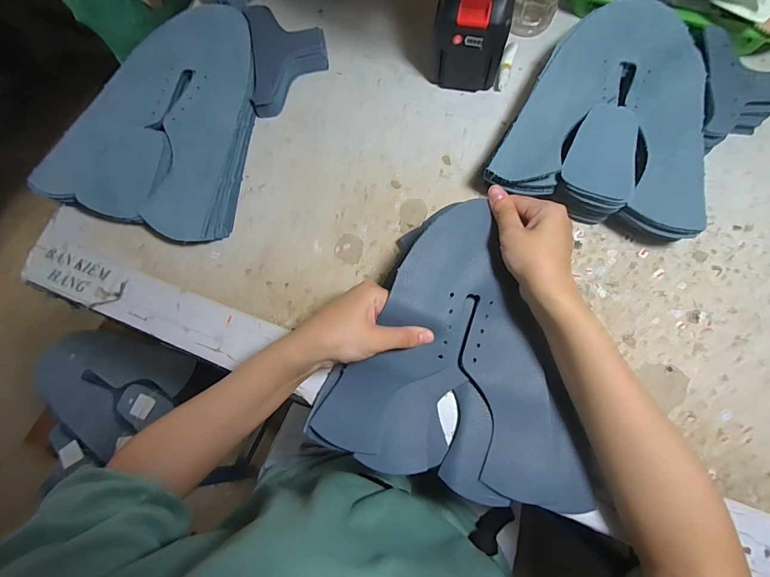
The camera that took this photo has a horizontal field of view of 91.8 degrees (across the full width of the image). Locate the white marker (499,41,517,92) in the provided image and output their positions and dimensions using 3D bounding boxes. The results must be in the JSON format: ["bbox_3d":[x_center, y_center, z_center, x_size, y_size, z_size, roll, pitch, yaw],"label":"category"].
[{"bbox_3d":[0.143,-0.262,0.441,0.013,0.013,0.056,17,76,7],"label":"white marker"}]

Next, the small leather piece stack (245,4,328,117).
[{"bbox_3d":[-0.116,-0.281,0.455,0.090,0.028,0.138,-7,75,1],"label":"small leather piece stack"}]

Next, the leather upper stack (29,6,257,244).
[{"bbox_3d":[-0.239,-0.199,0.434,0.207,0.027,0.274,19,77,5],"label":"leather upper stack"}]

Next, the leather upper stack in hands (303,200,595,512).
[{"bbox_3d":[0.077,0.054,0.332,0.235,0.055,0.237,15,77,4],"label":"leather upper stack in hands"}]

